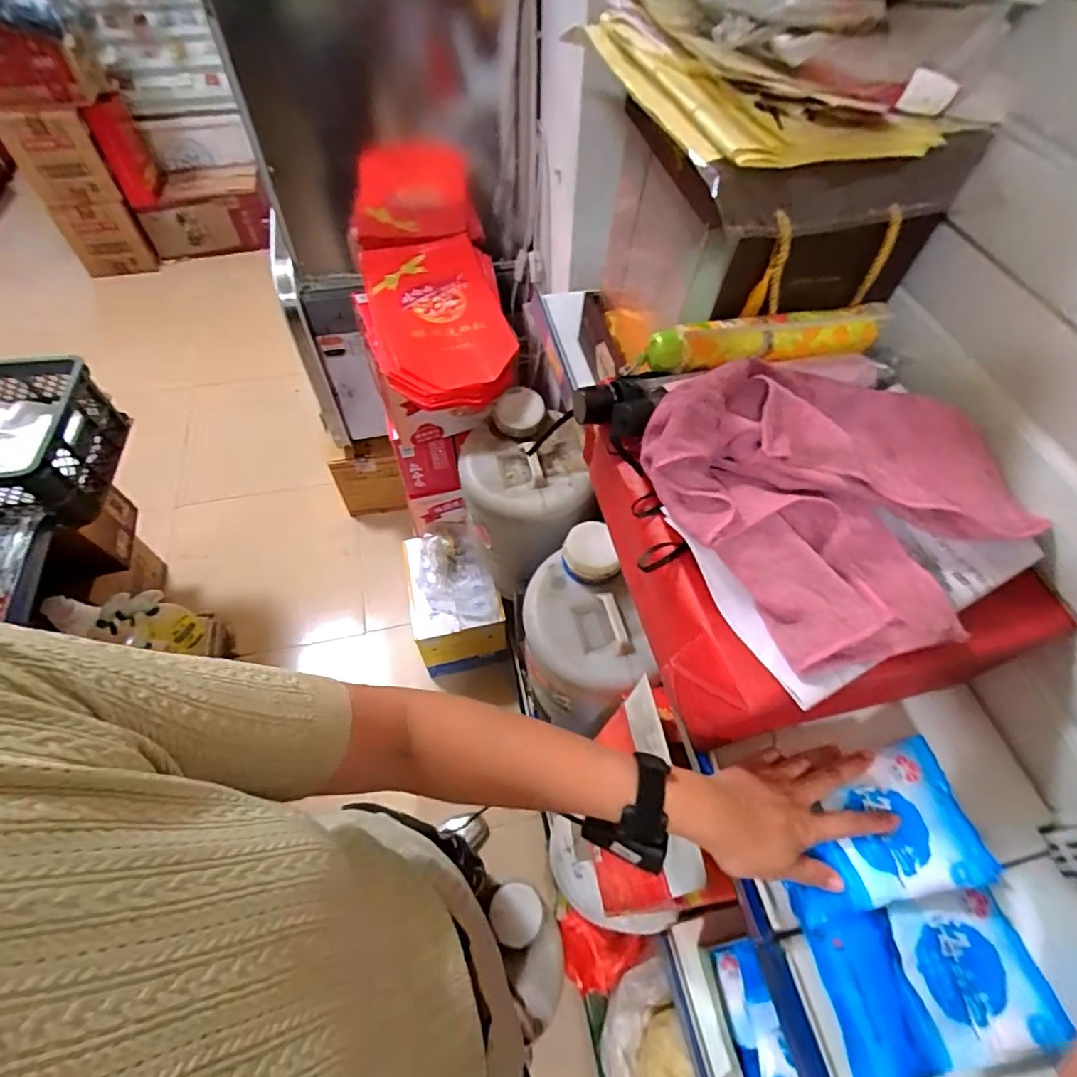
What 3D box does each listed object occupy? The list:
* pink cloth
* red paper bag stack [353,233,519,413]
[{"bbox_3d":[0.261,-0.033,0.462,0.307,0.060,0.249,-13,77,-11],"label":"pink cloth"},{"bbox_3d":[-0.204,-0.432,1.082,0.276,0.068,0.447,-9,57,-7],"label":"red paper bag stack"}]

